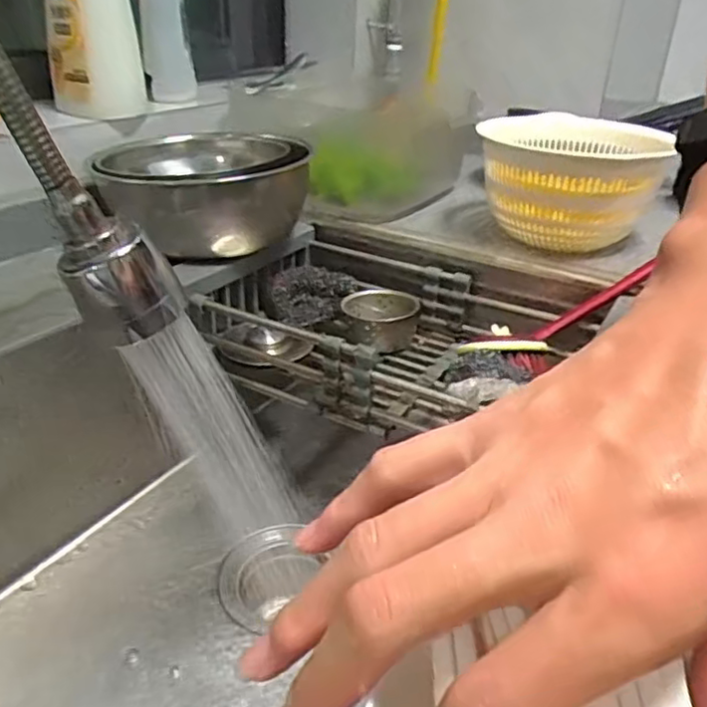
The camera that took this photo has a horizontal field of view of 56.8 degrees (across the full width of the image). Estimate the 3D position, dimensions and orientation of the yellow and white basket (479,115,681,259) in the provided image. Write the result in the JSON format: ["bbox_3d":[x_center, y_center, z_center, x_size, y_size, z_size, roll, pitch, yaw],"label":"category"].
[{"bbox_3d":[0.210,-0.170,0.661,0.159,0.108,0.174,6,29,7],"label":"yellow and white basket"}]

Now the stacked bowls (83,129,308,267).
[{"bbox_3d":[-0.140,-0.152,0.626,0.183,0.083,0.186,-4,29,-11],"label":"stacked bowls"}]

